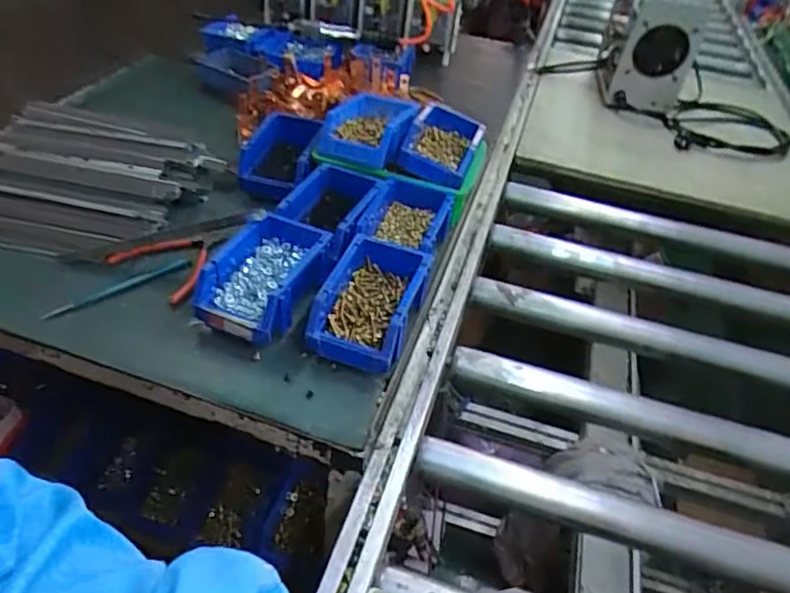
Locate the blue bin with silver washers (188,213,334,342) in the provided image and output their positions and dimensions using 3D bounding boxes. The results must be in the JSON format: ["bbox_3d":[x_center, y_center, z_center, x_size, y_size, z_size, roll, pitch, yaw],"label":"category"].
[{"bbox_3d":[-0.163,-0.022,0.721,0.114,0.080,0.167,19,43,11],"label":"blue bin with silver washers"}]

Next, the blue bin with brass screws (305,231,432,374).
[{"bbox_3d":[-0.026,0.007,0.703,0.107,0.077,0.172,18,43,10],"label":"blue bin with brass screws"}]

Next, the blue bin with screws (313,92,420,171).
[{"bbox_3d":[-0.047,-0.256,0.894,0.148,0.069,0.127,8,42,-1],"label":"blue bin with screws"}]

